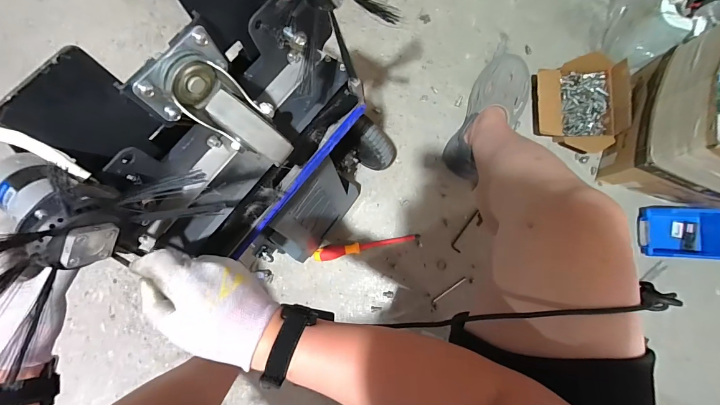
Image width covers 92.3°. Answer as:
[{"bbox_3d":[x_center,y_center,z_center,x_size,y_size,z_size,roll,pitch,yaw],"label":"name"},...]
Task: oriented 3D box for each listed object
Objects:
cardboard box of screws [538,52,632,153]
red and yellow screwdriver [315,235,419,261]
[{"bbox_3d":[0.486,-0.224,0.777,0.174,0.091,0.211,2,84,6],"label":"cardboard box of screws"},{"bbox_3d":[0.017,0.108,0.837,0.250,0.028,0.031,-10,83,5],"label":"red and yellow screwdriver"}]

